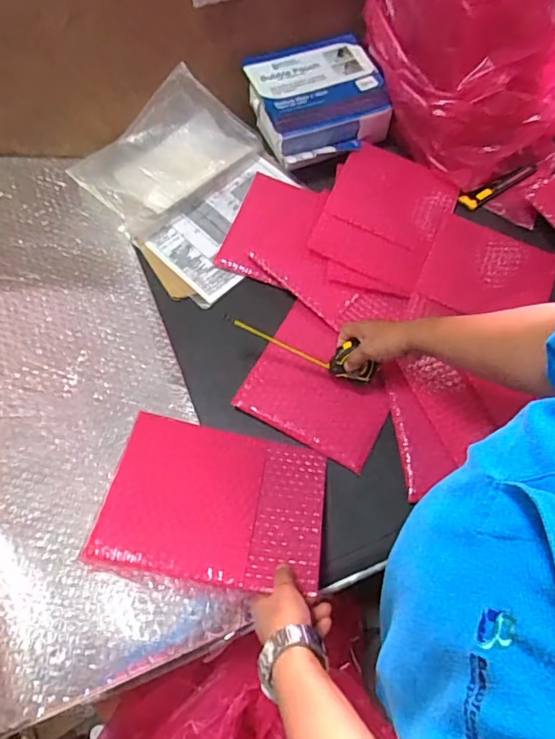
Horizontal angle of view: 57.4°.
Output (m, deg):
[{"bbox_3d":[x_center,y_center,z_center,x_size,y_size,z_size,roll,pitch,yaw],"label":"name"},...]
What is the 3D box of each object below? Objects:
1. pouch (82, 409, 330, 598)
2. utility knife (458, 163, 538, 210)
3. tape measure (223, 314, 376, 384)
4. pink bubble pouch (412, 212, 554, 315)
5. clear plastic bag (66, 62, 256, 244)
[{"bbox_3d":[-0.074,0.163,0.639,0.262,0.019,0.196,13,49,-3],"label":"pouch"},{"bbox_3d":[0.395,-0.327,0.899,0.159,0.018,0.030,-27,68,-12],"label":"utility knife"},{"bbox_3d":[0.035,-0.032,0.686,0.223,0.057,0.037,20,65,-12],"label":"tape measure"},{"bbox_3d":[0.339,-0.158,0.819,0.194,0.019,0.169,23,67,11],"label":"pink bubble pouch"},{"bbox_3d":[-0.189,-0.373,0.852,0.172,0.107,0.290,36,70,16],"label":"clear plastic bag"}]

